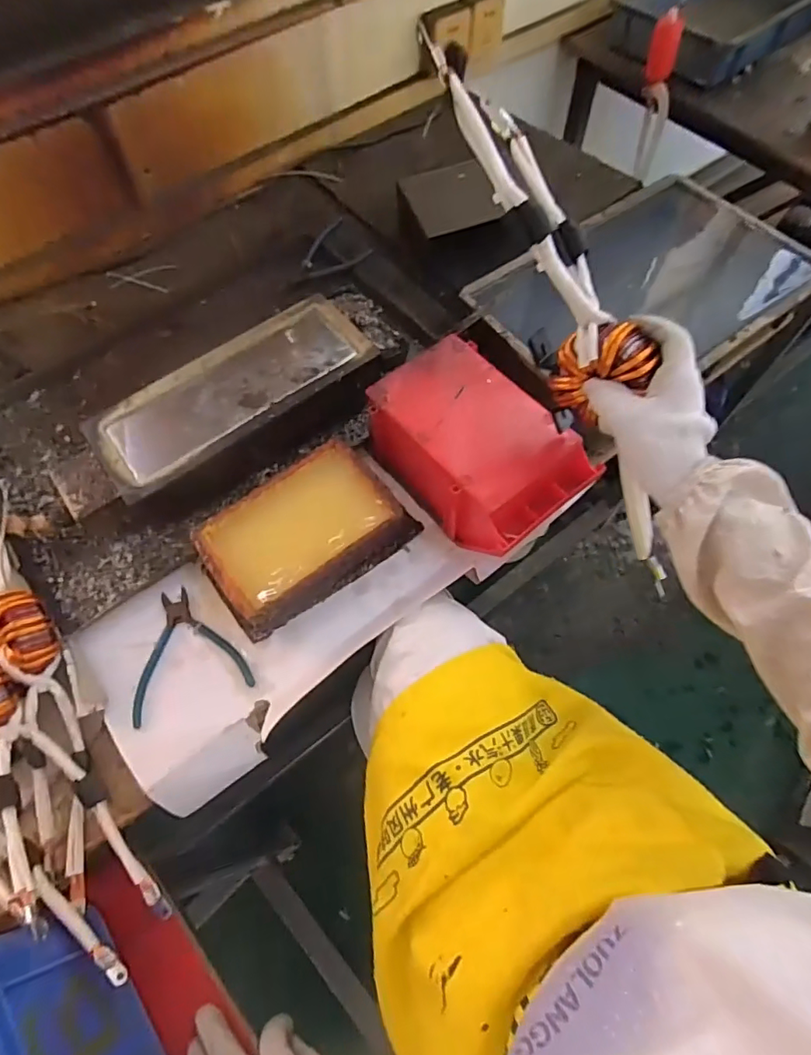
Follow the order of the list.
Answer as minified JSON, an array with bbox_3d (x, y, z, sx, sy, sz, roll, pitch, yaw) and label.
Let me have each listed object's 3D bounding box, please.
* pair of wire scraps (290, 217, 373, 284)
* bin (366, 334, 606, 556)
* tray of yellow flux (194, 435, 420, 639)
[{"bbox_3d":[-0.121,-0.417,0.826,0.121,0.012,0.078,-42,82,2],"label":"pair of wire scraps"},{"bbox_3d":[0.078,-0.086,0.605,0.154,0.102,0.237,-38,68,-15],"label":"bin"},{"bbox_3d":[-0.110,0.005,0.596,0.223,0.064,0.137,-35,68,-14],"label":"tray of yellow flux"}]

